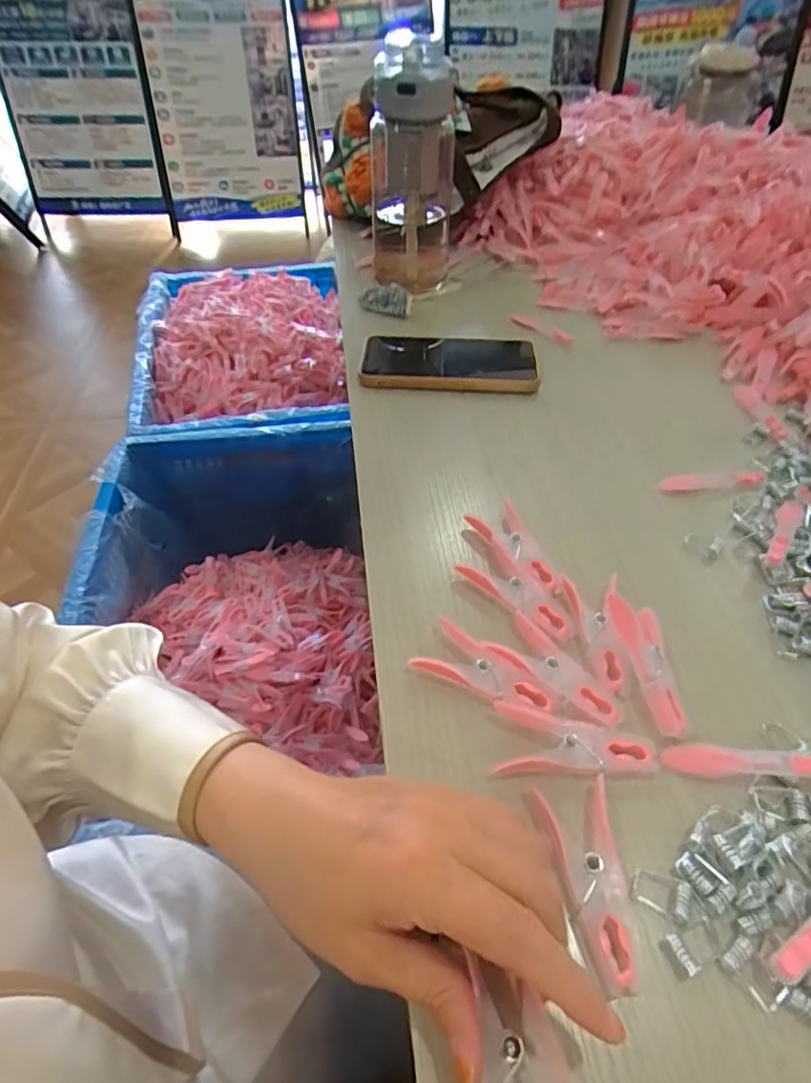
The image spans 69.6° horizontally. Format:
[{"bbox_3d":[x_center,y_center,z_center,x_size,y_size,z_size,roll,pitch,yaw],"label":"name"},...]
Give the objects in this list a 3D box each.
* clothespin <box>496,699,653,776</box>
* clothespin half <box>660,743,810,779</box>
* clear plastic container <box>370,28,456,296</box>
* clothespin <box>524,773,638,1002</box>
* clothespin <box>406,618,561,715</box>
[{"bbox_3d":[0.083,0.102,0.287,0.077,0.015,0.031,6,47,8],"label":"clothespin"},{"bbox_3d":[0.166,0.107,0.281,0.079,0.014,0.012,5,47,7],"label":"clothespin half"},{"bbox_3d":[0.005,-0.362,0.588,0.083,0.210,0.100,-2,48,-2],"label":"clear plastic container"},{"bbox_3d":[0.082,0.143,0.250,0.034,0.015,0.078,-10,47,-6],"label":"clothespin"},{"bbox_3d":[0.044,0.072,0.314,0.073,0.014,0.034,24,52,23],"label":"clothespin"}]

